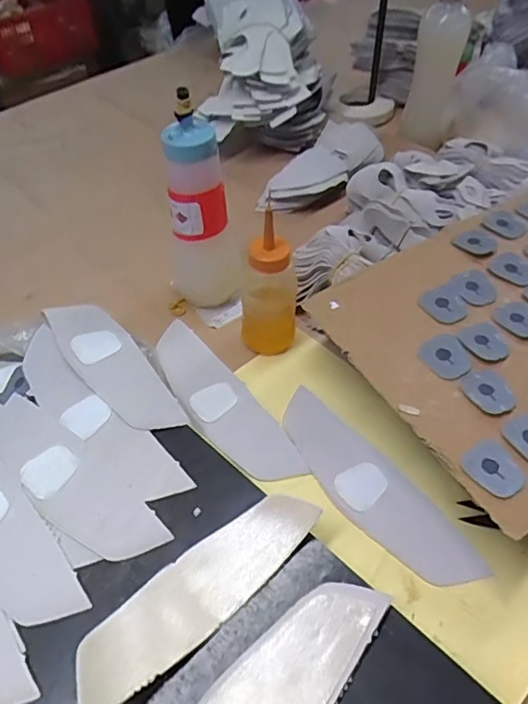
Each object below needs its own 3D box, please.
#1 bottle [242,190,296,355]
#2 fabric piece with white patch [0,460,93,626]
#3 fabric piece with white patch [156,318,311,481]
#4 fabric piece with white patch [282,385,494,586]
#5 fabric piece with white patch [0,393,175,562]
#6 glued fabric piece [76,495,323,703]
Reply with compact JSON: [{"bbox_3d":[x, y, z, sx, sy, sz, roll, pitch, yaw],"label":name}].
[{"bbox_3d":[0.005,-0.052,0.464,0.036,0.130,0.042,36,58,27],"label":"bottle"},{"bbox_3d":[-0.197,0.121,0.381,0.055,0.021,0.190,-36,57,-25],"label":"fabric piece with white patch"},{"bbox_3d":[-0.042,0.040,0.472,0.056,0.004,0.198,-29,55,-22],"label":"fabric piece with white patch"},{"bbox_3d":[0.081,0.104,0.417,0.058,0.008,0.193,-31,58,-24],"label":"fabric piece with white patch"},{"bbox_3d":[-0.162,0.085,0.403,0.211,0.011,0.054,32,57,25],"label":"fabric piece with white patch"},{"bbox_3d":[-0.040,0.144,0.333,0.167,0.036,0.046,-37,58,-27],"label":"glued fabric piece"}]

